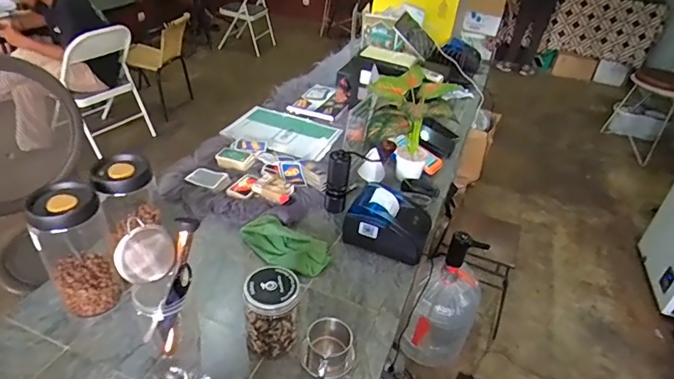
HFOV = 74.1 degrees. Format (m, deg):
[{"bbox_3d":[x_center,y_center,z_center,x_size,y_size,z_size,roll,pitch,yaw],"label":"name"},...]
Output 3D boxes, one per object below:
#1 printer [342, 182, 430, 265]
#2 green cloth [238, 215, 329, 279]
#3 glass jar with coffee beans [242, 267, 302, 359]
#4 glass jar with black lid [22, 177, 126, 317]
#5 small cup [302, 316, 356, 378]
[{"bbox_3d":[0.115,0.064,0.988,0.176,0.099,0.118,15,36,13],"label":"printer"},{"bbox_3d":[-0.110,0.114,0.951,0.196,0.035,0.091,18,37,17],"label":"green cloth"},{"bbox_3d":[-0.107,0.205,0.741,0.084,0.129,0.079,4,35,-3],"label":"glass jar with coffee beans"},{"bbox_3d":[-0.436,0.103,0.753,0.099,0.222,0.098,4,35,-3],"label":"glass jar with black lid"},{"bbox_3d":[-0.014,0.265,0.738,0.088,0.053,0.085,10,35,5],"label":"small cup"}]

